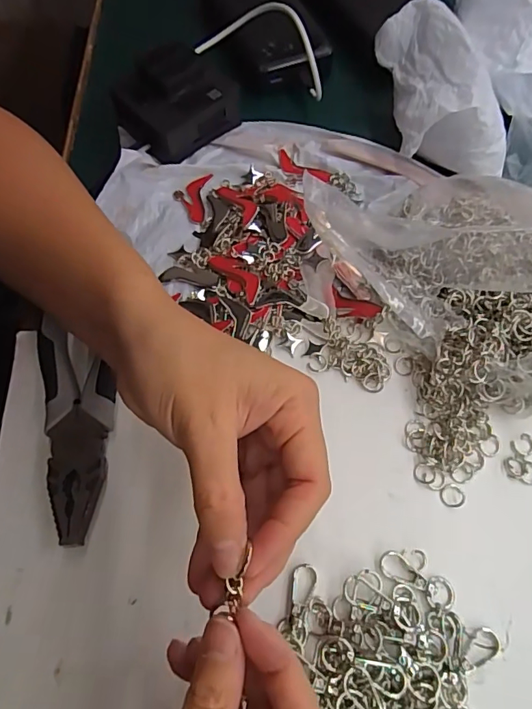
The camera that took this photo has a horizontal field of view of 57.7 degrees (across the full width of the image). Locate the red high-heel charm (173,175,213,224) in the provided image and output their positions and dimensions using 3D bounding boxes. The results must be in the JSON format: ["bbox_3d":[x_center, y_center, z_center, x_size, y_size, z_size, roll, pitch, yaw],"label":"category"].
[{"bbox_3d":[-0.057,-0.116,0.362,0.025,0.004,0.044,4,66,2],"label":"red high-heel charm"}]

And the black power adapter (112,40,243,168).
[{"bbox_3d":[-0.070,-0.197,0.372,0.080,0.045,0.068,-41,72,-16],"label":"black power adapter"}]

